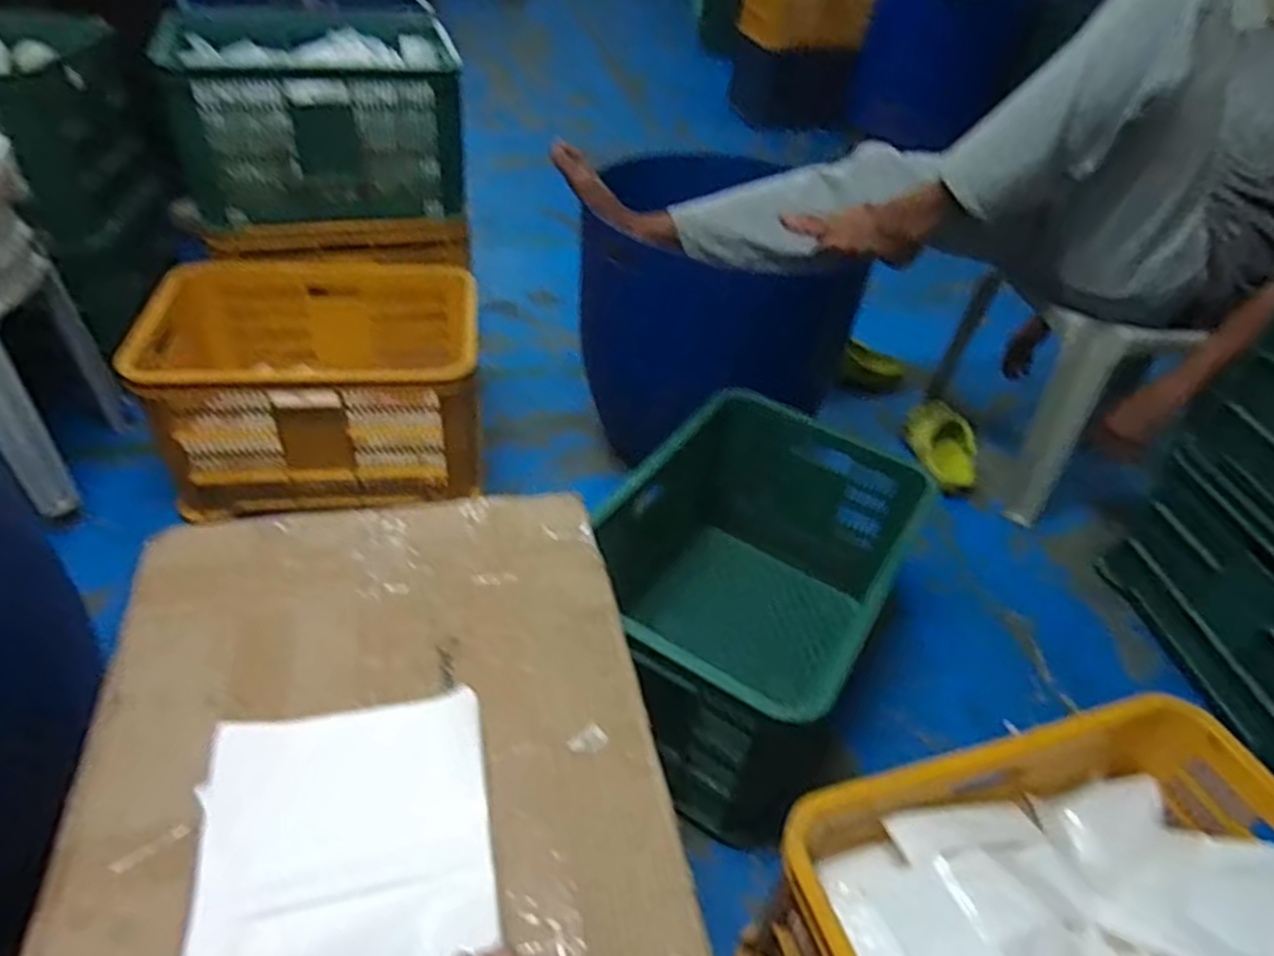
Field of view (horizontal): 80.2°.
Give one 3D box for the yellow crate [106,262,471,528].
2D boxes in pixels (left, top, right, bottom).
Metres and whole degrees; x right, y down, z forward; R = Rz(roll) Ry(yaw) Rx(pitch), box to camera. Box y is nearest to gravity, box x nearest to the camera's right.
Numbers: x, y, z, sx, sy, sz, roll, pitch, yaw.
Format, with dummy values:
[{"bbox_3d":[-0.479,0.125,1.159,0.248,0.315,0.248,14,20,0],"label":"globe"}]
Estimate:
[{"bbox_3d":[-0.557,-0.205,1.382,0.511,0.255,0.461,-4,43,-12],"label":"yellow crate"}]

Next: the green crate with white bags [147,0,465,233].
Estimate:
[{"bbox_3d":[-0.655,-0.773,1.555,0.513,0.299,0.485,-13,46,-20],"label":"green crate with white bags"}]

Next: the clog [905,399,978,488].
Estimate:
[{"bbox_3d":[0.633,-0.077,1.565,0.128,0.093,0.216,7,42,1],"label":"clog"}]

